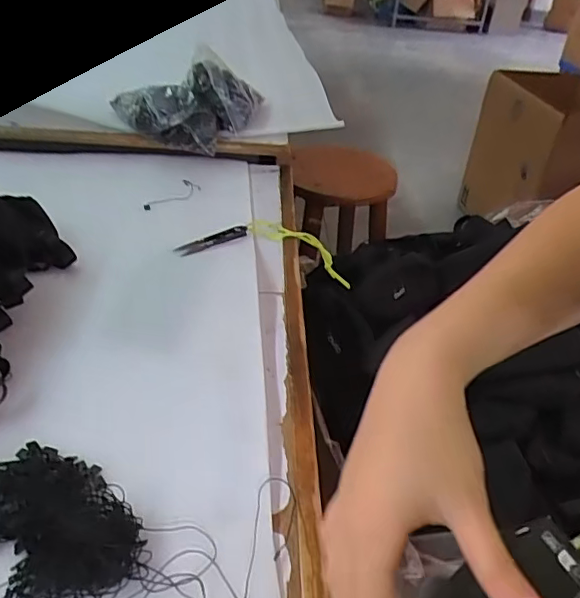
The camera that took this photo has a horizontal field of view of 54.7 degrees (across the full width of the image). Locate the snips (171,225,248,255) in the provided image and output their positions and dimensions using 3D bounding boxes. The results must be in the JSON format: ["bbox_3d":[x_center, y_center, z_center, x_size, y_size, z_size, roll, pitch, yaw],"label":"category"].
[{"bbox_3d":[-0.089,-0.066,0.640,0.022,0.011,0.103,32,42,30],"label":"snips"}]

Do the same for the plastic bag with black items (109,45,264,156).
[{"bbox_3d":[-0.143,-0.285,0.811,0.222,0.102,0.123,-3,37,-14],"label":"plastic bag with black items"}]

